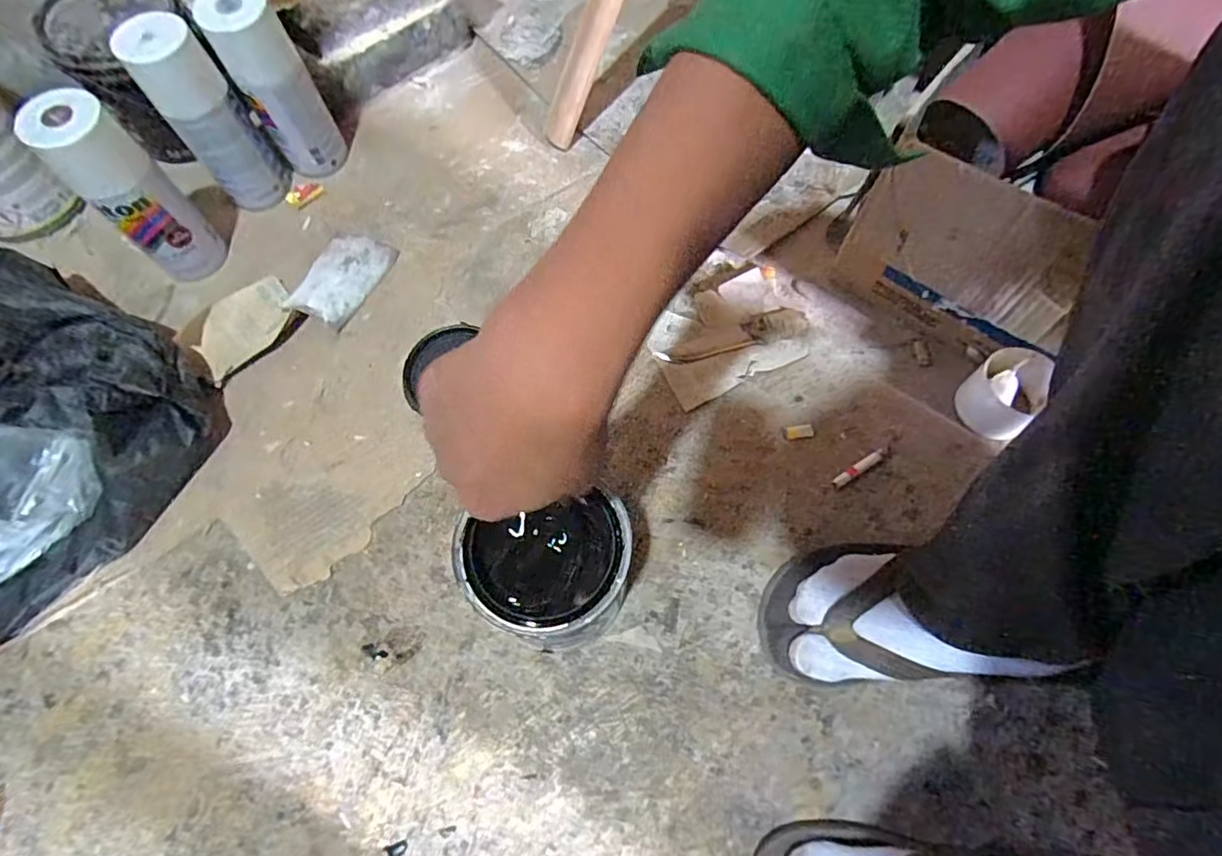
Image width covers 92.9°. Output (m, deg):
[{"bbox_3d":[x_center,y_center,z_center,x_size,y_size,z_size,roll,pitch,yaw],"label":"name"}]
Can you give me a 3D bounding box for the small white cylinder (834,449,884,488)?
[{"bbox_3d":[0.218,0.035,0.508,0.054,0.008,0.008,-30,69,-12],"label":"small white cylinder"}]

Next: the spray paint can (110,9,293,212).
[{"bbox_3d":[-0.390,-0.300,0.575,0.068,0.174,0.062,0,66,1],"label":"spray paint can"}]

